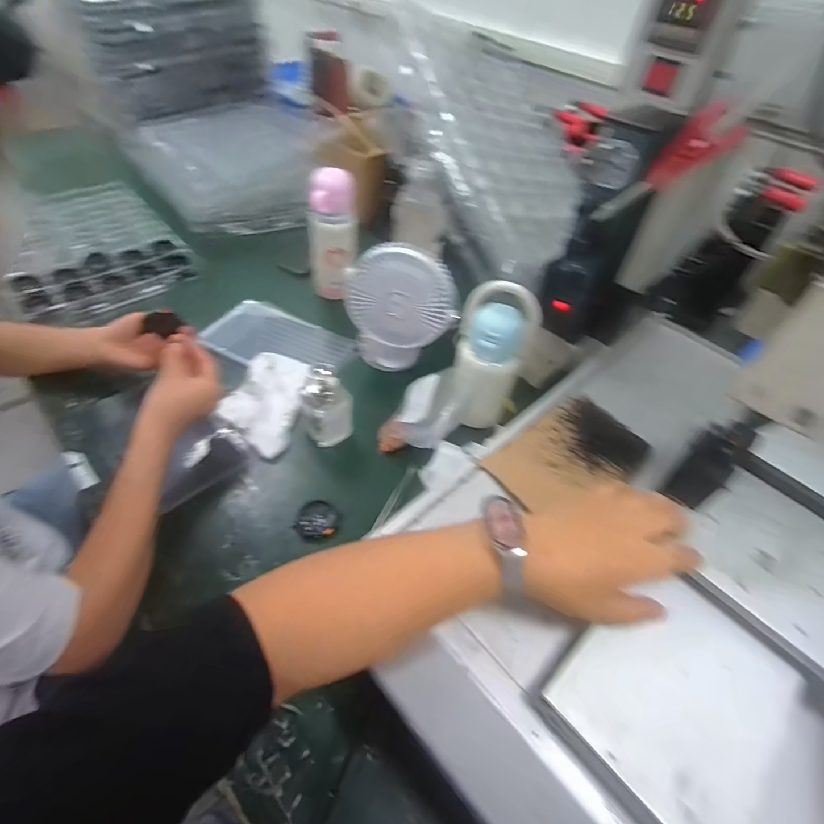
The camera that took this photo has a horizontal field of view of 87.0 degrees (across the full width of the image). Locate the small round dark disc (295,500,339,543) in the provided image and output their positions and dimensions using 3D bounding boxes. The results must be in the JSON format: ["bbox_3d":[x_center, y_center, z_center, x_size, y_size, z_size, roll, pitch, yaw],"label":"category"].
[{"bbox_3d":[-0.115,0.134,0.527,0.049,0.011,0.051,2,50,-2],"label":"small round dark disc"}]

